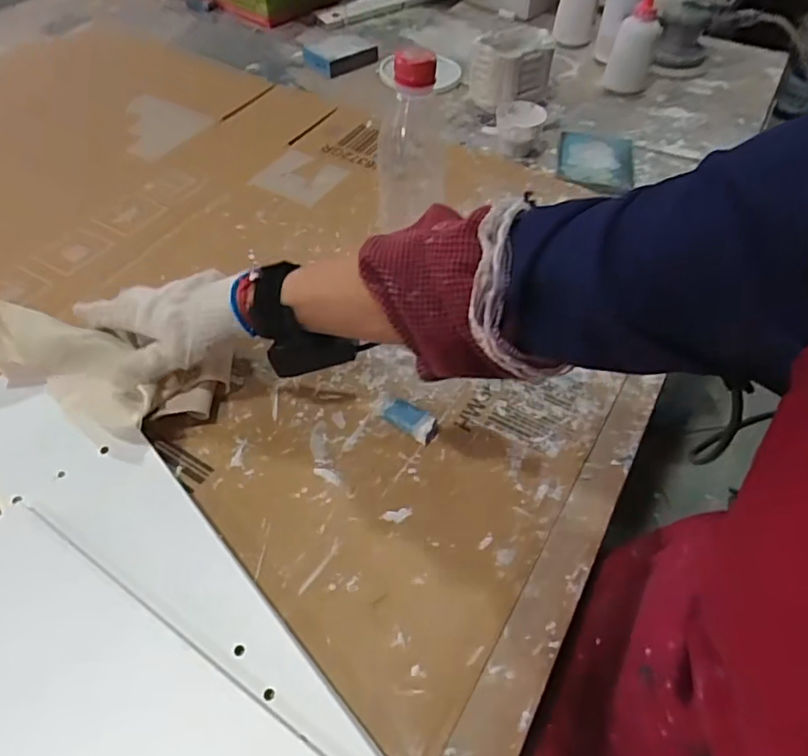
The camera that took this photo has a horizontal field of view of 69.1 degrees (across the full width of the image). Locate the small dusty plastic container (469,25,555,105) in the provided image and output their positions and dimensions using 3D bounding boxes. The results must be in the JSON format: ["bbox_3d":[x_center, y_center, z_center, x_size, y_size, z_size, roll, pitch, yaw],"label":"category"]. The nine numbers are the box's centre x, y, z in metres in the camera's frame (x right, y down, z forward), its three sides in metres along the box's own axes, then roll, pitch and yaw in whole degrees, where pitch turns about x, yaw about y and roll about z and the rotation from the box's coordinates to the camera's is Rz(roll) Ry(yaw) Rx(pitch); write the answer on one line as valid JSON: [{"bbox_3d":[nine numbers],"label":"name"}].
[{"bbox_3d":[0.152,-0.436,0.828,0.101,0.076,0.107,0,50,0],"label":"small dusty plastic container"}]

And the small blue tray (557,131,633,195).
[{"bbox_3d":[0.253,-0.291,0.775,0.096,0.014,0.135,10,51,6],"label":"small blue tray"}]

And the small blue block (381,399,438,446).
[{"bbox_3d":[0.005,0.033,0.489,0.047,0.019,0.022,31,56,22],"label":"small blue block"}]

